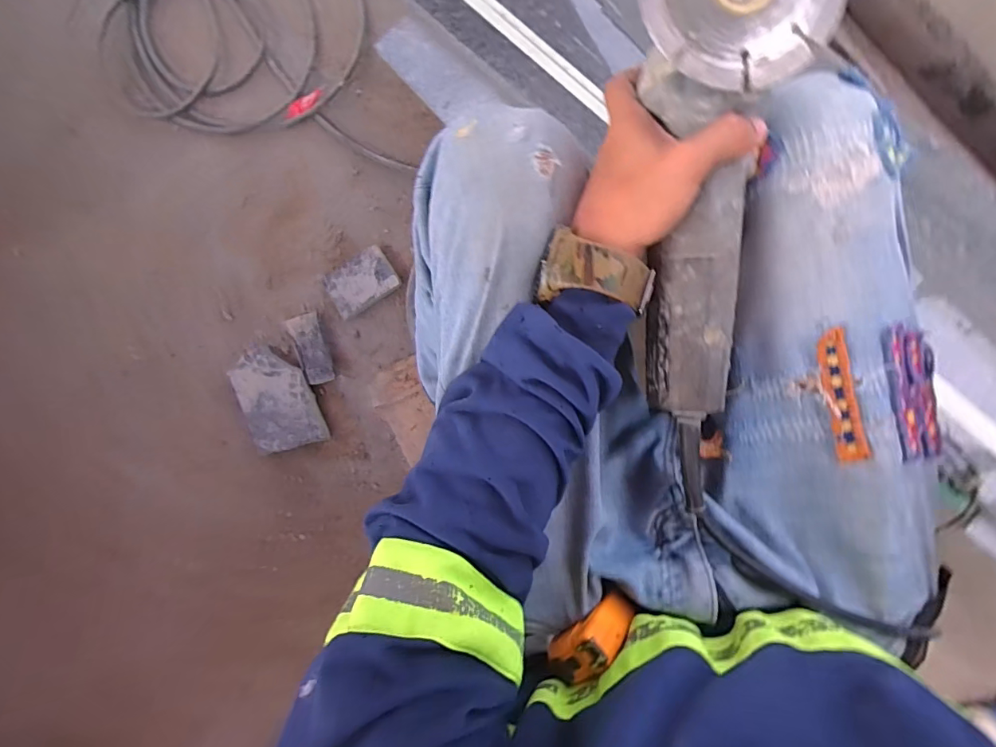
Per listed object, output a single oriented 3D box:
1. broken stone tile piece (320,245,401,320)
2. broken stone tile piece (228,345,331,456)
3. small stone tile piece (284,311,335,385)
[{"bbox_3d":[-0.230,-0.156,0.812,0.113,0.025,0.082,-33,89,3],"label":"broken stone tile piece"},{"bbox_3d":[-0.370,0.042,0.812,0.110,0.032,0.178,-22,89,3],"label":"broken stone tile piece"},{"bbox_3d":[-0.313,-0.042,0.817,0.051,0.013,0.118,-20,89,3],"label":"small stone tile piece"}]

